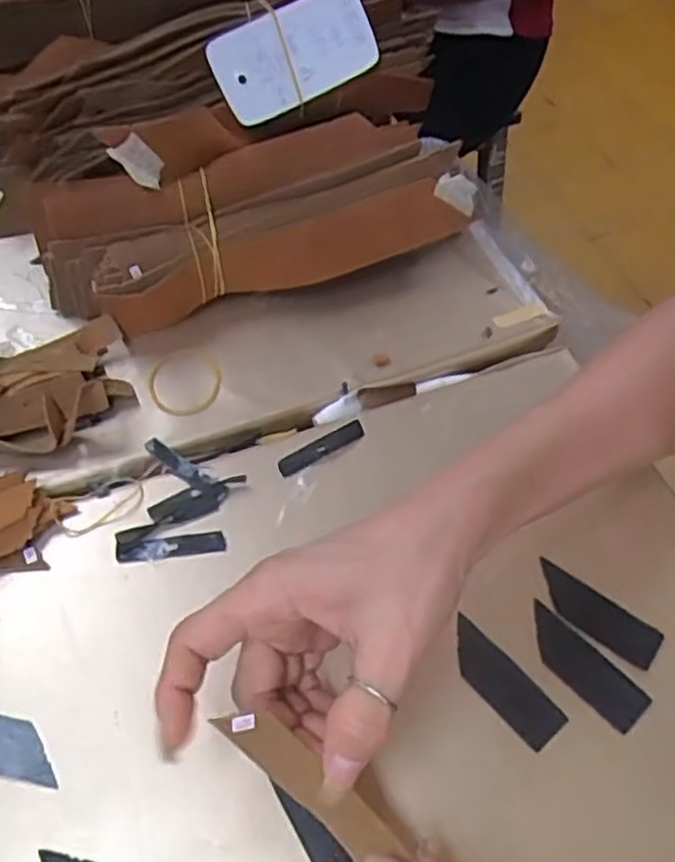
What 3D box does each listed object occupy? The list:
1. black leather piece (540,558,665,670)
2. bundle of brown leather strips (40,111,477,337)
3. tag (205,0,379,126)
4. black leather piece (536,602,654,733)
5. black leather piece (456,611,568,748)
[{"bbox_3d":[0.125,0.088,0.368,0.063,0.004,0.023,31,63,26],"label":"black leather piece"},{"bbox_3d":[-0.049,-0.131,0.476,0.264,0.066,0.090,-16,56,-13],"label":"bundle of brown leather strips"},{"bbox_3d":[-0.027,-0.234,0.470,0.099,0.053,0.014,-28,21,-5],"label":"tag"},{"bbox_3d":[0.114,0.109,0.353,0.023,0.004,0.063,-36,63,-24],"label":"black leather piece"},{"bbox_3d":[0.075,0.115,0.346,0.021,0.004,0.062,-37,63,-25],"label":"black leather piece"}]

